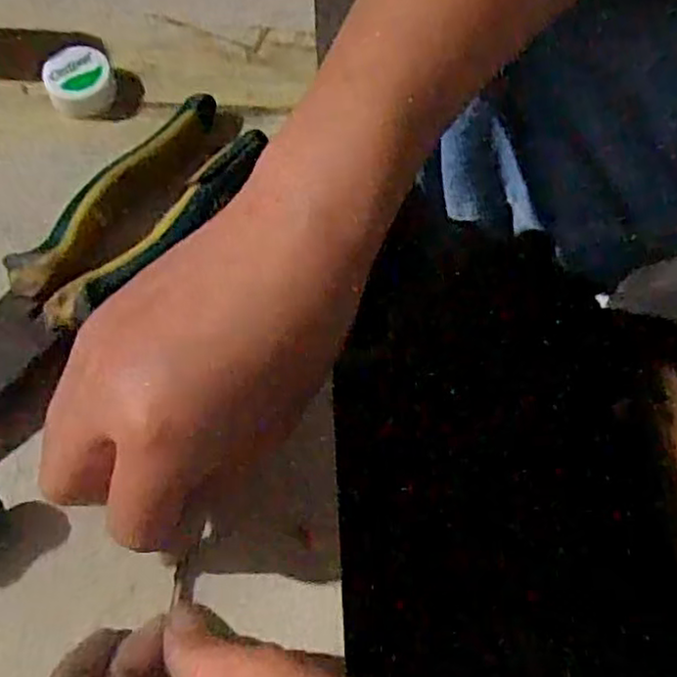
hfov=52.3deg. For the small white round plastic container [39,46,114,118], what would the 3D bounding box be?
[{"bbox_3d":[-0.124,-0.123,0.334,0.031,0.018,0.029,2,68,-4],"label":"small white round plastic container"}]

